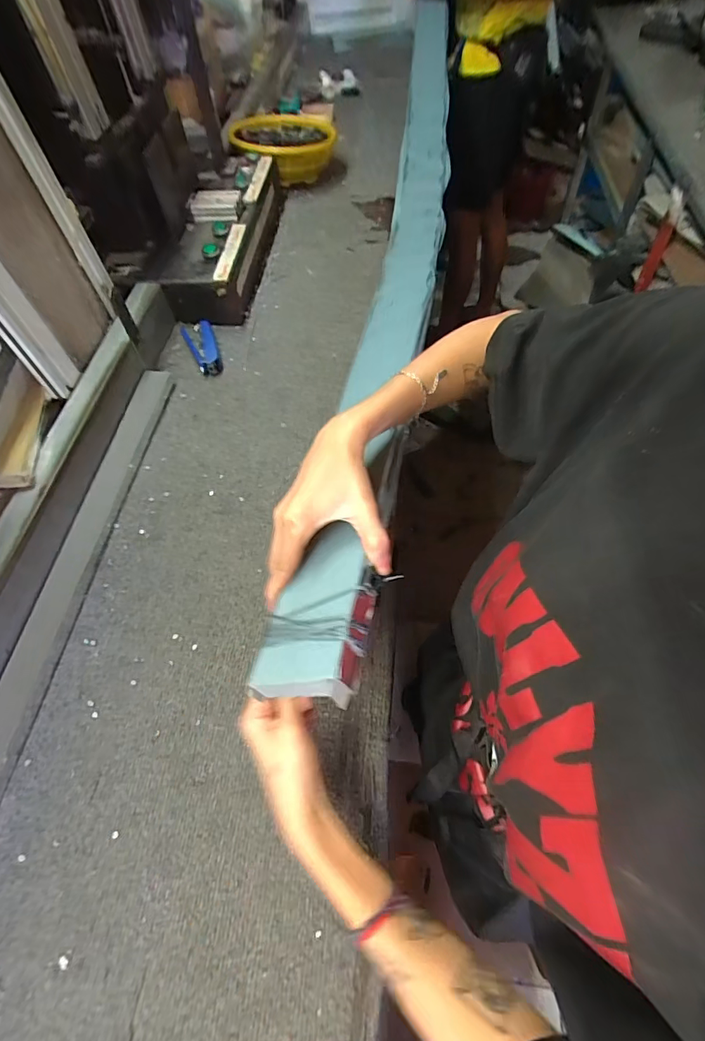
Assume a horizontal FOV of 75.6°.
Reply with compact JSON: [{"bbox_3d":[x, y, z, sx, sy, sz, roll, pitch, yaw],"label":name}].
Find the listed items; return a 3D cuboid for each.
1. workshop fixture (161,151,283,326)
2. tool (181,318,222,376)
[{"bbox_3d":[-0.243,-0.571,0.883,0.139,0.102,0.456,1,58,4],"label":"workshop fixture"},{"bbox_3d":[-0.247,-0.286,0.745,0.047,0.023,0.123,-18,59,-8],"label":"tool"}]

